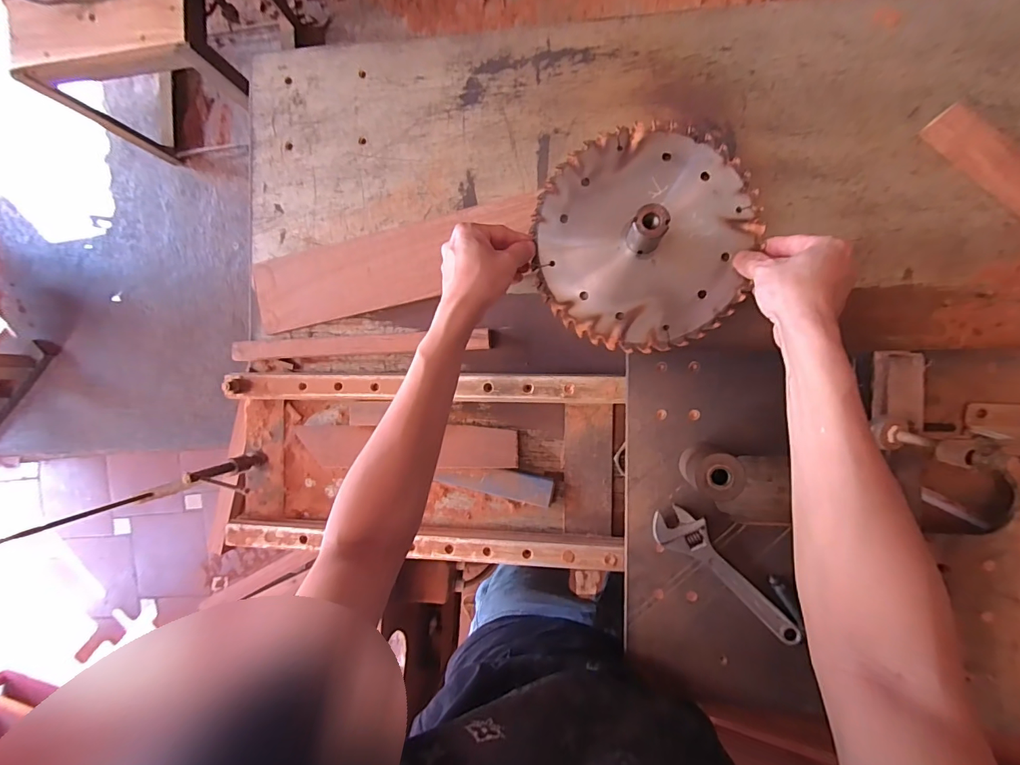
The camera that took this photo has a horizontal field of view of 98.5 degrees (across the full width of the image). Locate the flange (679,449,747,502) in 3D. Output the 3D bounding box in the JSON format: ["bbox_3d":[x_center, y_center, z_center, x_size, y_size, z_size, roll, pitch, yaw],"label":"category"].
[{"bbox_3d":[0.211,0.093,0.466,0.049,0.062,0.046,28,94,7],"label":"flange"}]

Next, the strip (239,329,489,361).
[{"bbox_3d":[-0.205,-0.049,0.594,0.357,0.016,0.027,-2,90,8],"label":"strip"}]

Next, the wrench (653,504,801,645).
[{"bbox_3d":[0.240,0.206,0.484,0.185,0.015,0.048,37,95,6],"label":"wrench"}]

